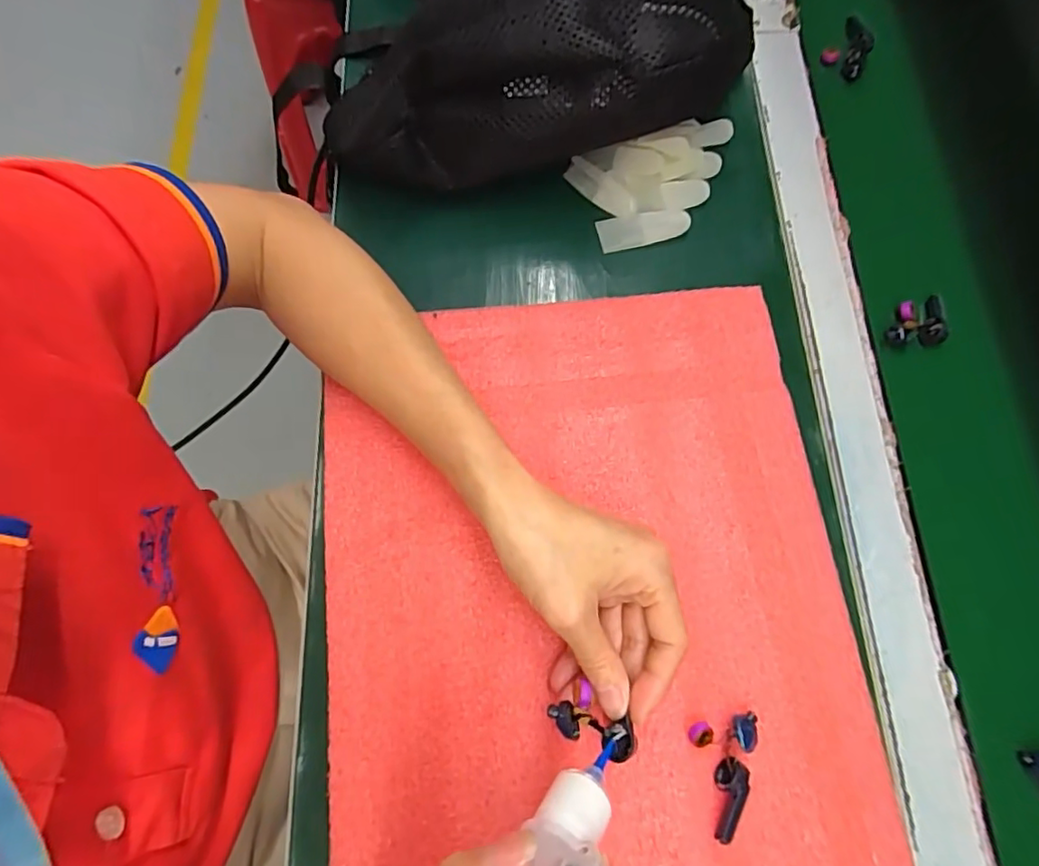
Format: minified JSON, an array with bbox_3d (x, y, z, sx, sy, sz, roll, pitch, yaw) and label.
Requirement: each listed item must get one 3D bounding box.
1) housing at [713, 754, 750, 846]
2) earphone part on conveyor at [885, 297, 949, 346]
[{"bbox_3d":[0.097,0.170,0.268,0.013,0.012,0.034,19,73,4],"label":"housing"},{"bbox_3d":[0.243,-0.069,0.360,0.040,0.013,0.031,-4,73,-3],"label":"earphone part on conveyor"}]

